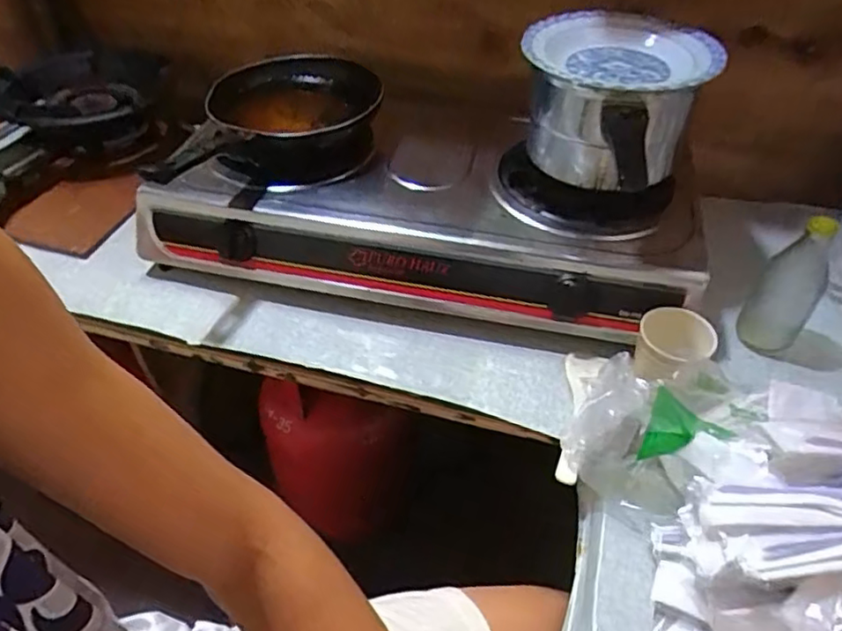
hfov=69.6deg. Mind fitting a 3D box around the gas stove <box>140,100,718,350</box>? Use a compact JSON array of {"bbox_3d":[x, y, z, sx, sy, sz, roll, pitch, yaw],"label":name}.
[{"bbox_3d":[0.003,-0.158,0.817,0.674,0.113,0.317,10,46,8],"label":"gas stove"}]

